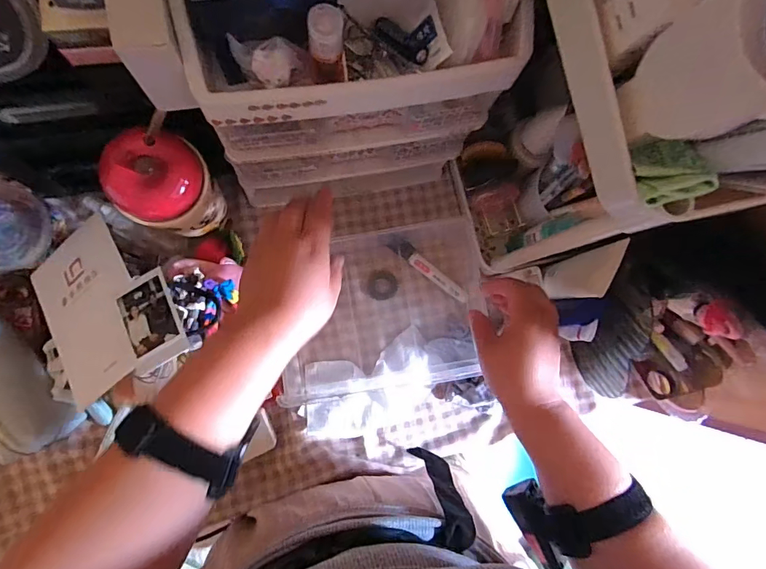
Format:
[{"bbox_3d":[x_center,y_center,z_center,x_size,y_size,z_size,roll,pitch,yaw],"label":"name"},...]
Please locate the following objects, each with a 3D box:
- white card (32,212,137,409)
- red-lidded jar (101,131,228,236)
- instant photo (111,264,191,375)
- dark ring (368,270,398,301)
[{"bbox_3d":[-0.281,0.024,0.414,0.113,0.006,0.155,-38,73,13],"label":"white card"},{"bbox_3d":[-0.192,-0.087,0.394,0.075,0.108,0.069,-37,91,-7],"label":"red-lidded jar"},{"bbox_3d":[-0.211,0.033,0.388,0.059,0.006,0.082,-29,74,6],"label":"instant photo"},{"bbox_3d":[0.000,0.001,0.519,0.035,0.007,0.036,0,86,-6],"label":"dark ring"}]

